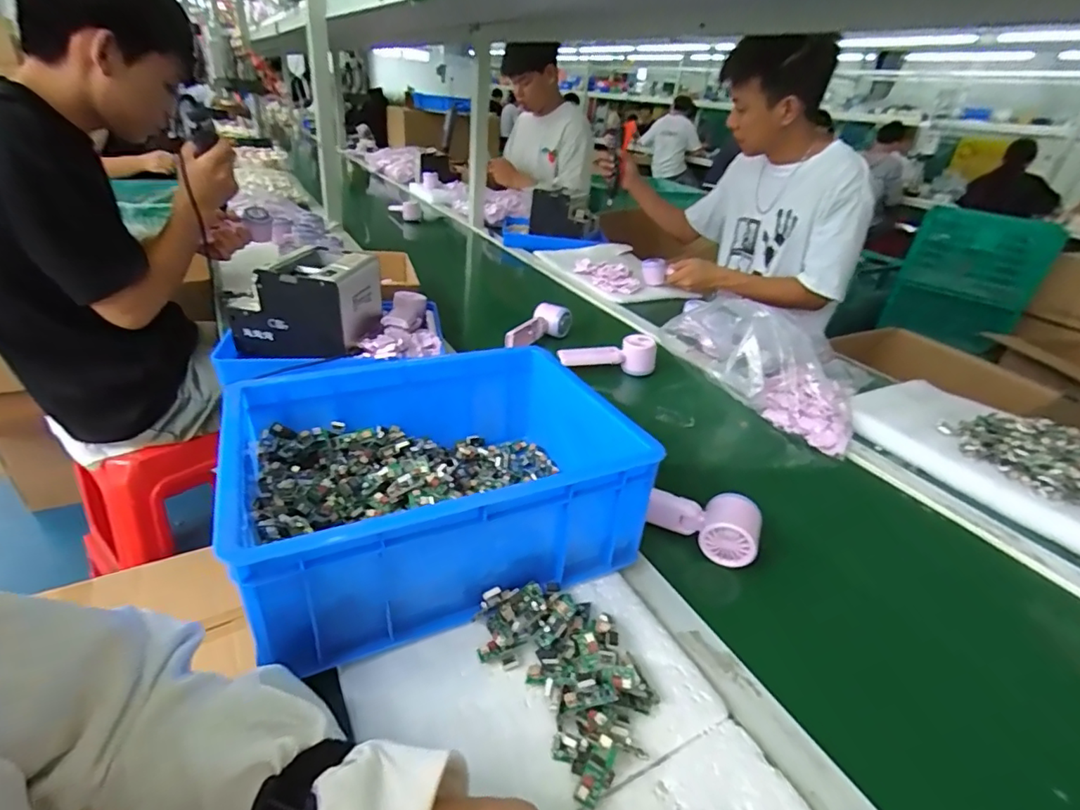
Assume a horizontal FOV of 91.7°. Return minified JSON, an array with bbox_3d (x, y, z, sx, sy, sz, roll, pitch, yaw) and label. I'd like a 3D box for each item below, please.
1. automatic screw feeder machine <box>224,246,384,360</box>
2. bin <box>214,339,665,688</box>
[{"bbox_3d":[-0.352,-0.156,0.789,0.199,0.125,0.131,4,30,-3],"label":"automatic screw feeder machine"},{"bbox_3d":[-0.102,0.065,0.504,0.325,0.133,0.256,-11,34,-26],"label":"bin"}]

